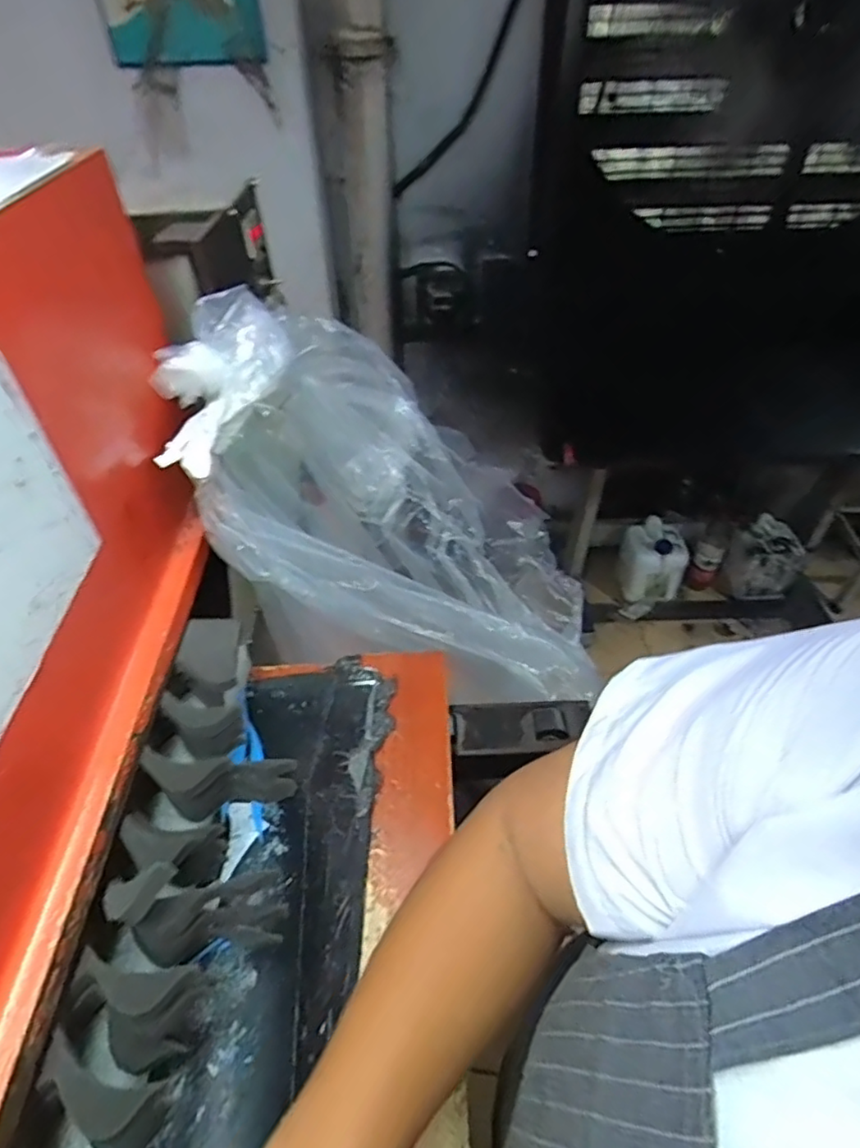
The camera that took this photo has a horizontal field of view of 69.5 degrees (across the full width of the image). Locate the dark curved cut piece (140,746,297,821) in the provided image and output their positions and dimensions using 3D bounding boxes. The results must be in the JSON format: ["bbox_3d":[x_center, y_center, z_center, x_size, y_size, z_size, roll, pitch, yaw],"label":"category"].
[{"bbox_3d":[-0.180,0.178,0.528,0.123,0.073,0.034,10,42,-24],"label":"dark curved cut piece"}]

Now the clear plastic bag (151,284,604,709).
[{"bbox_3d":[-0.028,-0.047,0.750,0.150,0.628,0.329,-23,38,43],"label":"clear plastic bag"}]

